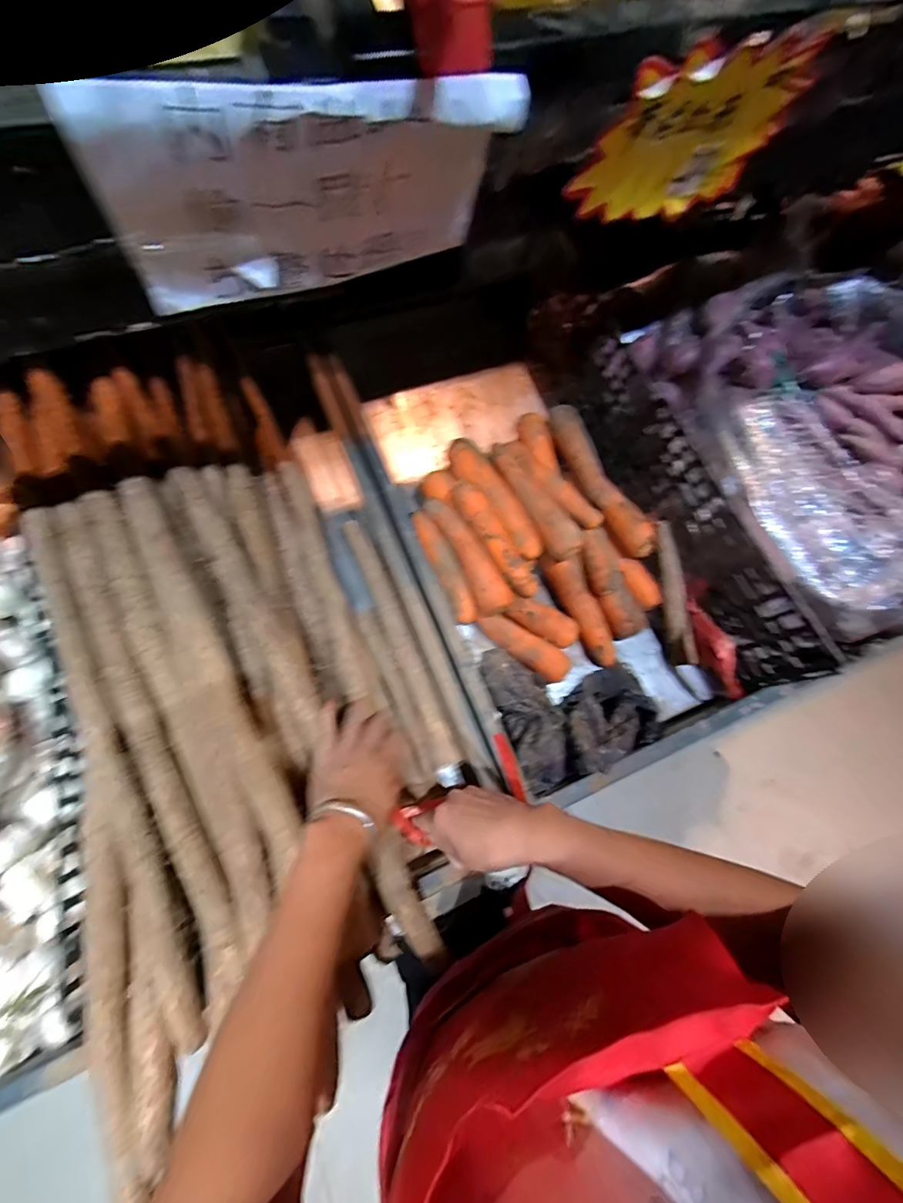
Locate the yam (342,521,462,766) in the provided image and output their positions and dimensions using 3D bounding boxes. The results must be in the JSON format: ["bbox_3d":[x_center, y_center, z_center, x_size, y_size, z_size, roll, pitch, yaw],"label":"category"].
[{"bbox_3d":[-0.067,0.041,0.590,0.025,0.030,0.334,-21,69,-12],"label":"yam"}]

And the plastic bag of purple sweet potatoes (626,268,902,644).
[{"bbox_3d":[0.525,-0.231,0.606,0.465,0.097,0.486,-19,69,-11],"label":"plastic bag of purple sweet potatoes"}]

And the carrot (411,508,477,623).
[{"bbox_3d":[-0.009,-0.047,0.607,0.033,0.025,0.158,-22,69,-12],"label":"carrot"}]

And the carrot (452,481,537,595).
[{"bbox_3d":[0.058,-0.084,0.605,0.041,0.030,0.173,-32,88,-16],"label":"carrot"}]

